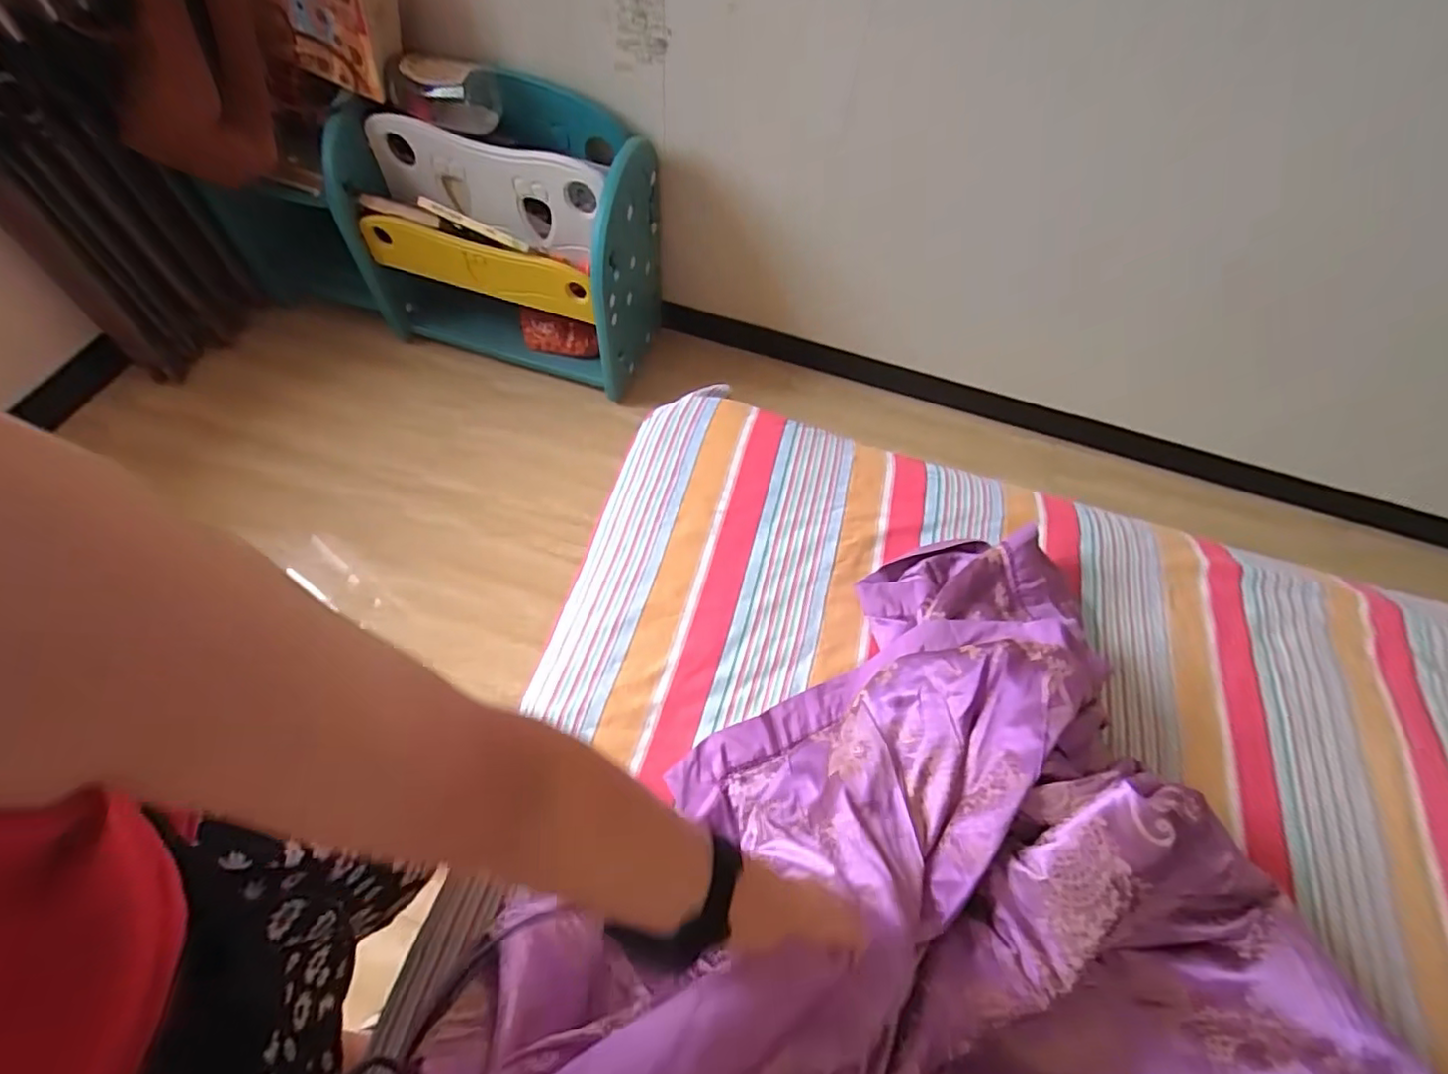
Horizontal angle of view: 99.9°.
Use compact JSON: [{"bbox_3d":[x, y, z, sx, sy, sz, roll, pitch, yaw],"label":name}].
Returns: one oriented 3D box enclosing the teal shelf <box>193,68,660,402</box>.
[{"bbox_3d":[-0.701,-0.756,1.509,1.044,0.583,0.290,11,59,2],"label":"teal shelf"}]

